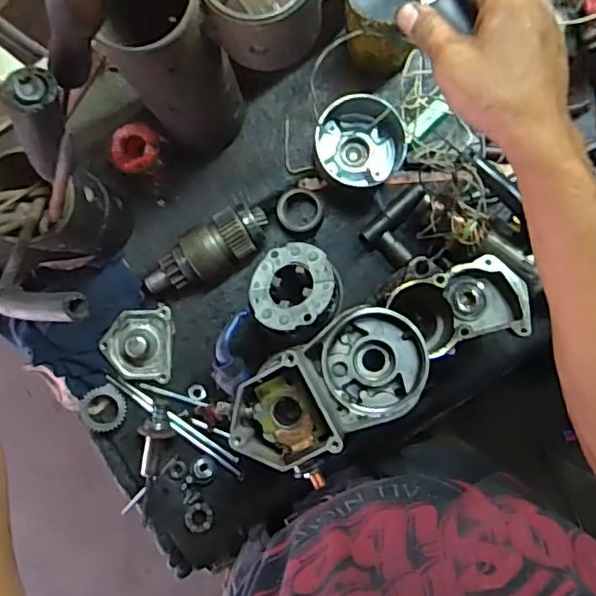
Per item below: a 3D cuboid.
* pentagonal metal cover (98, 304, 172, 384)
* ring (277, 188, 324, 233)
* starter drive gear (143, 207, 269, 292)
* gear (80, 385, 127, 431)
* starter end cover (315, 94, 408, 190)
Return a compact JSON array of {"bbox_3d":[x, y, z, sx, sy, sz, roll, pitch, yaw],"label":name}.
[{"bbox_3d":[-0.174,0.050,0.644,0.070,0.033,0.077,0,86,4],"label":"pentagonal metal cover"},{"bbox_3d":[0.002,-0.095,0.651,0.048,0.010,0.047,0,86,4],"label":"ring"},{"bbox_3d":[-0.095,-0.045,0.635,0.146,0.047,0.053,-38,84,1],"label":"starter drive gear"},{"bbox_3d":[-0.208,0.118,0.645,0.043,0.016,0.047,0,86,4],"label":"gear"},{"bbox_3d":[0.064,-0.155,0.617,0.091,0.057,0.080,21,88,5],"label":"starter end cover"}]

